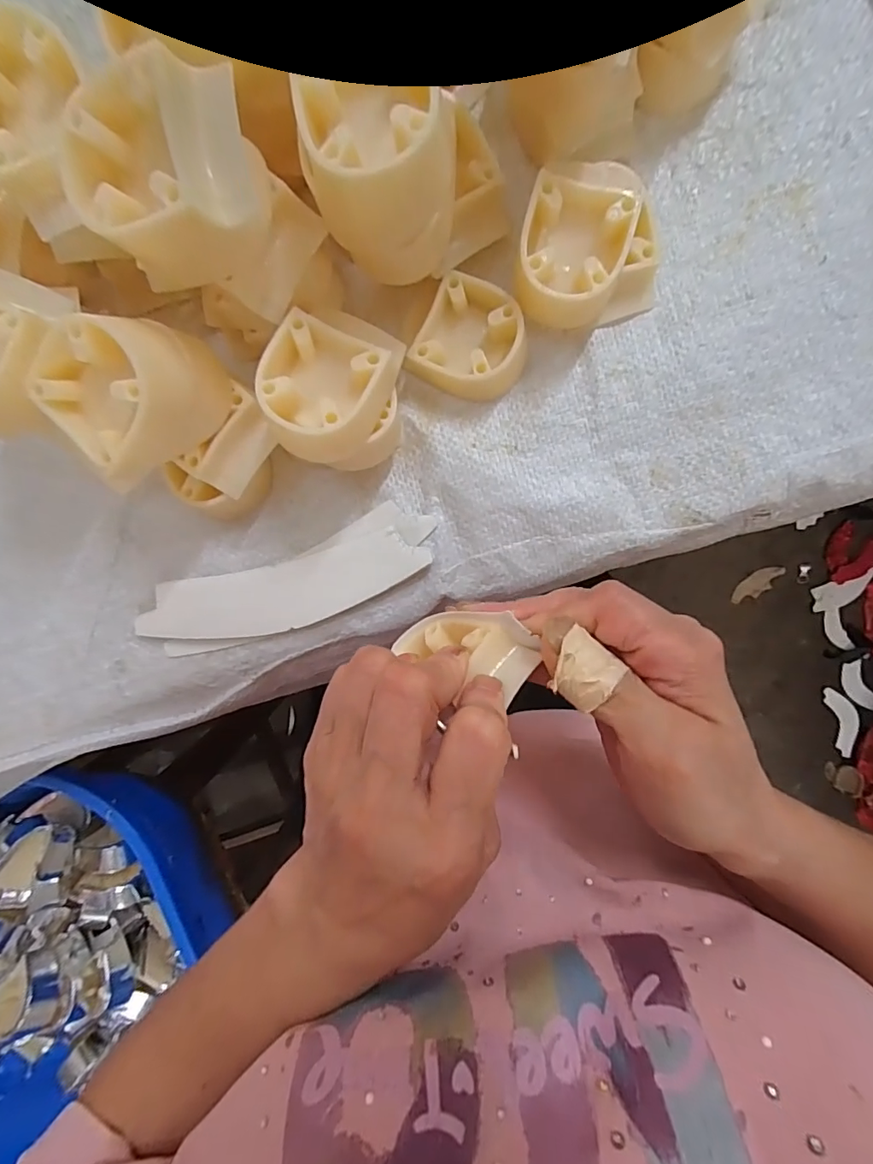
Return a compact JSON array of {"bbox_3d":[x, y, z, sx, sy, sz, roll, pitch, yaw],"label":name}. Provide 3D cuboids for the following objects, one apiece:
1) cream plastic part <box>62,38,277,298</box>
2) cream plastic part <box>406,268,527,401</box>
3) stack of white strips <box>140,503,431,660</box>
[{"bbox_3d":[-0.090,-0.137,0.166,0.056,0.046,0.052,2,95,3],"label":"cream plastic part"},{"bbox_3d":[0.018,-0.114,0.232,0.052,0.020,0.049,27,94,3],"label":"cream plastic part"},{"bbox_3d":[-0.078,0.003,0.250,0.158,0.009,0.042,-20,91,5],"label":"stack of white strips"}]

